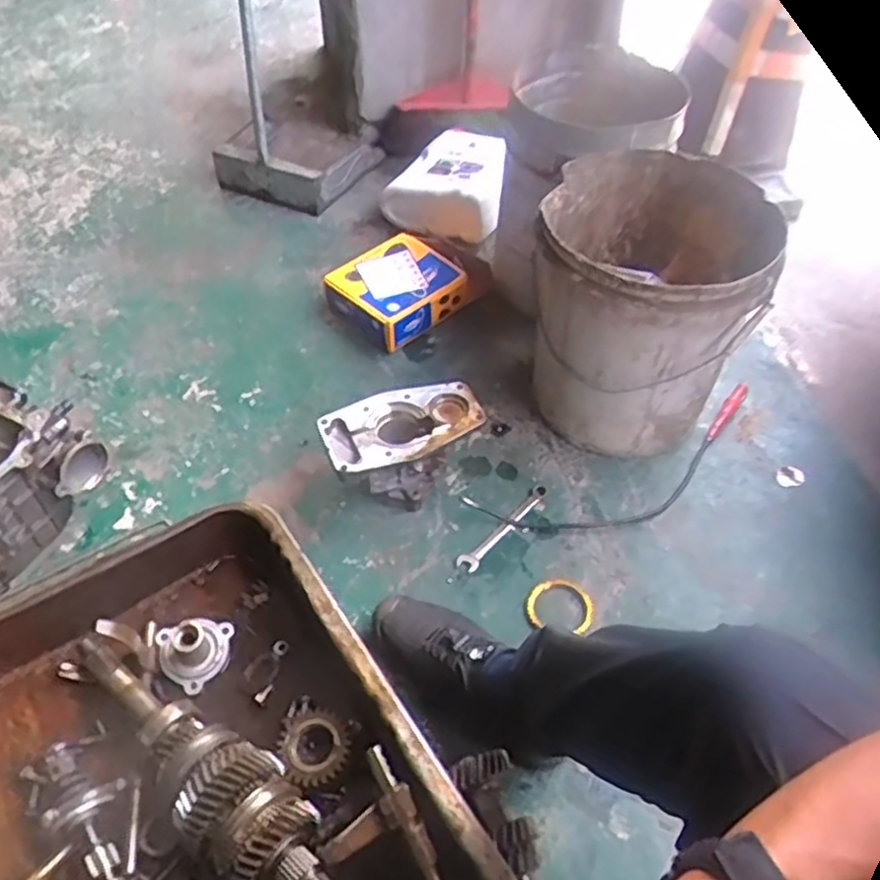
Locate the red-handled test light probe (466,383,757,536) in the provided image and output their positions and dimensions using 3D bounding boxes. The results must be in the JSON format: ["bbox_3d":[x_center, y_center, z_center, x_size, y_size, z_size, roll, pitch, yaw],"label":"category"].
[{"bbox_3d":[0.282,0.041,1.036,0.491,0.029,0.140,-19,52,-16],"label":"red-handled test light probe"}]

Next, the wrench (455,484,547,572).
[{"bbox_3d":[0.086,0.115,0.994,0.028,0.010,0.174,33,56,25],"label":"wrench"}]

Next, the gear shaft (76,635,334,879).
[{"bbox_3d":[-0.242,0.323,0.734,0.403,0.082,0.098,31,56,24],"label":"gear shaft"}]

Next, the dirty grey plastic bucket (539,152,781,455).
[{"bbox_3d":[0.282,-0.188,1.046,0.305,0.331,0.337,18,51,14],"label":"dirty grey plastic bucket"}]

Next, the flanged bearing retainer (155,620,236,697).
[{"bbox_3d":[-0.277,0.231,0.838,0.083,0.056,0.077,0,49,0],"label":"flanged bearing retainer"}]

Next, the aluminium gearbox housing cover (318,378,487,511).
[{"bbox_3d":[-0.049,0.011,0.992,0.204,0.120,0.111,-16,51,-14],"label":"aluminium gearbox housing cover"}]

